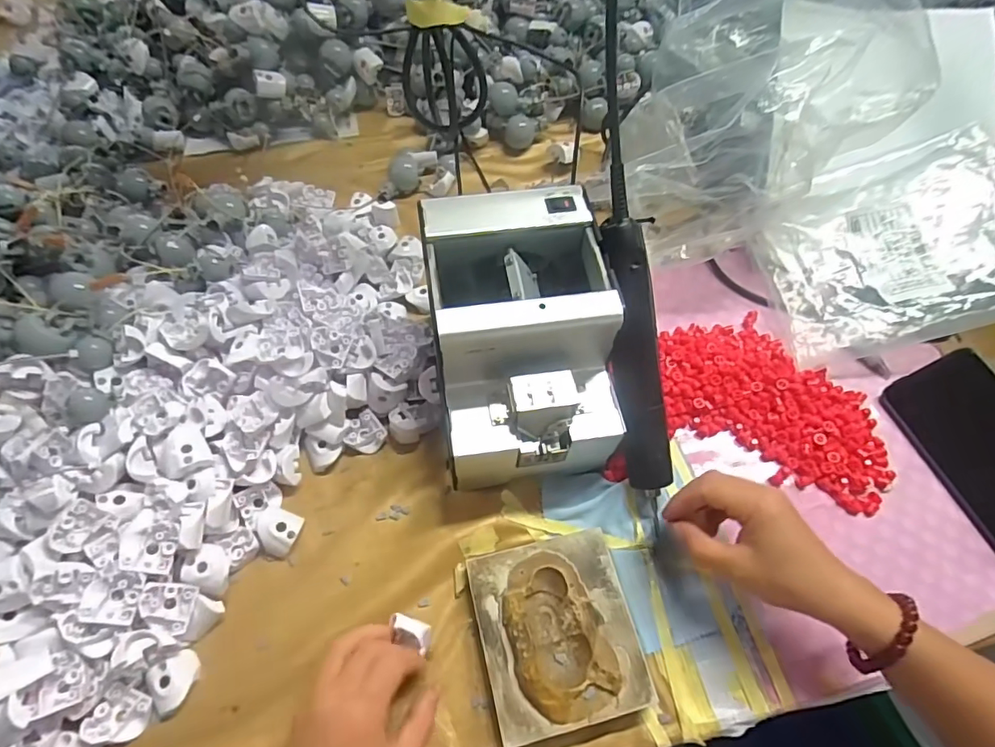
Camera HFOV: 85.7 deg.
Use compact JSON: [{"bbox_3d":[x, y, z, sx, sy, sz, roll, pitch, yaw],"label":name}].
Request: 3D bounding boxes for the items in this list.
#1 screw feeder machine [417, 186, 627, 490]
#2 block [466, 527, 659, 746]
[{"bbox_3d":[0.018,-0.019,0.408,0.125,0.140,0.188,-7,60,-5],"label":"screw feeder machine"},{"bbox_3d":[0.039,0.173,0.362,0.099,0.028,0.113,-11,60,-8],"label":"block"}]

